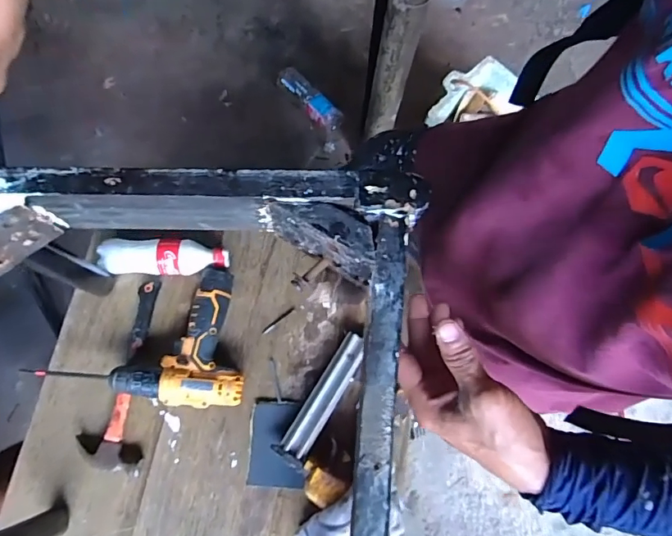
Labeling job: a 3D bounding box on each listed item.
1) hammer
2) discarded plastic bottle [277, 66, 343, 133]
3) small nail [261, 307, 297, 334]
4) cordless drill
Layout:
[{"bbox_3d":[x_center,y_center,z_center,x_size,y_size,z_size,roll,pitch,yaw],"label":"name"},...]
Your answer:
[{"bbox_3d":[-0.325,0.158,0.698,0.092,0.023,0.275,0,73,-2],"label":"hammer"},{"bbox_3d":[-0.088,-0.506,1.367,0.072,0.060,0.261,-39,79,-12],"label":"discarded plastic bottle"},{"bbox_3d":[-0.092,0.084,0.744,0.065,0.004,0.008,-38,78,-12],"label":"small nail"},{"bbox_3d":[-0.281,0.117,0.701,0.284,0.057,0.210,-3,74,-3],"label":"cordless drill"}]

